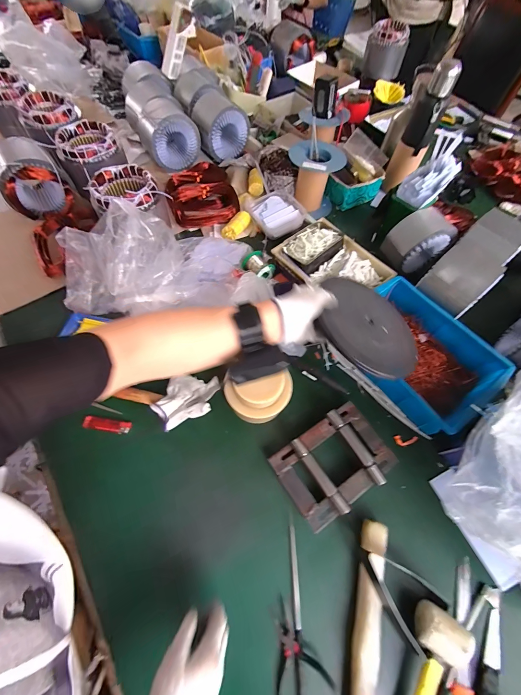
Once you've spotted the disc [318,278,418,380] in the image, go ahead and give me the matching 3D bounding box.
[{"bbox_3d":[0.177,-0.035,0.455,0.165,0.012,0.176,22,51,-10],"label":"disc"}]

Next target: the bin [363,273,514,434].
[{"bbox_3d":[0.320,0.009,0.601,0.213,0.090,0.289,-33,69,-19],"label":"bin"}]

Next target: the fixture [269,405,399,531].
[{"bbox_3d":[0.130,0.201,0.504,0.191,0.050,0.134,-31,69,-18],"label":"fixture"}]

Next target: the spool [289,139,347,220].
[{"bbox_3d":[0.152,-0.486,0.829,0.141,0.153,0.129,2,63,-3],"label":"spool"}]

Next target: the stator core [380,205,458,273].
[{"bbox_3d":[0.373,-0.255,0.689,0.132,0.118,0.091,-22,66,-14],"label":"stator core"}]

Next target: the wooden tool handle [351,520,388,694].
[{"bbox_3d":[0.147,0.428,0.391,0.036,0.036,0.325,14,63,3],"label":"wooden tool handle"}]

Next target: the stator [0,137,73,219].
[{"bbox_3d":[-0.576,-0.419,0.712,0.143,0.130,0.116,-35,70,-19],"label":"stator"}]

